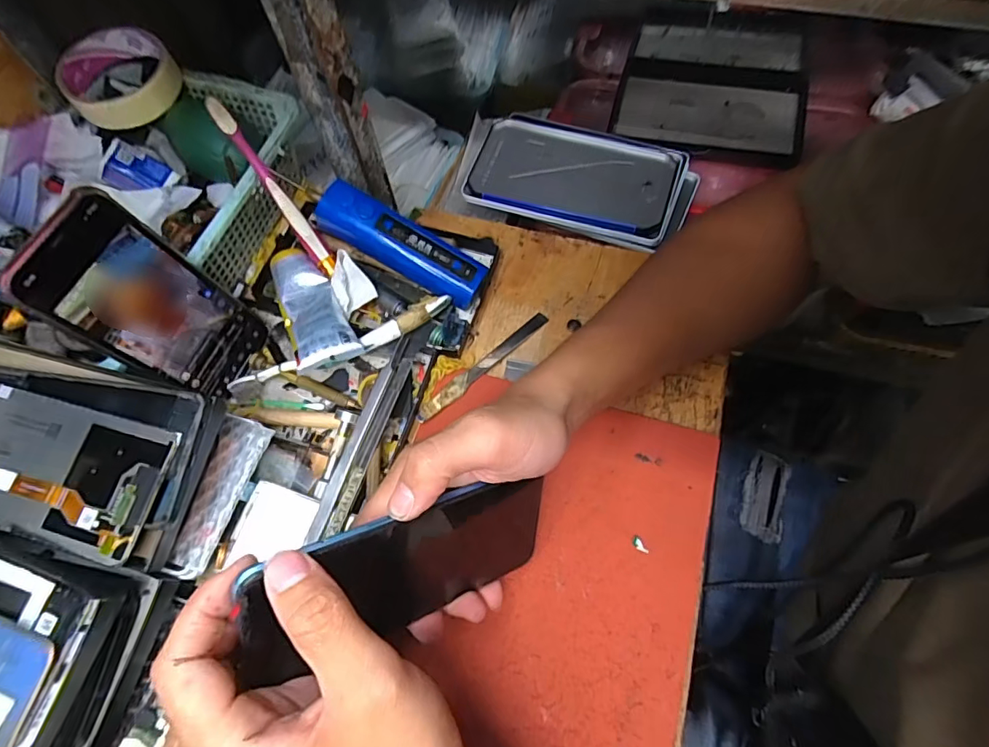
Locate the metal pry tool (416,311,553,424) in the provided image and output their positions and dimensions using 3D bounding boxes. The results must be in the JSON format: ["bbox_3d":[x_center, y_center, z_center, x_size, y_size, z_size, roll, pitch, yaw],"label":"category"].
[{"bbox_3d":[-0.007,-0.007,0.377,0.125,0.008,0.013,-42,71,-15],"label":"metal pry tool"}]

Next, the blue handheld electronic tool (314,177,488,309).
[{"bbox_3d":[-0.069,-0.096,0.379,0.130,0.029,0.032,29,69,-5],"label":"blue handheld electronic tool"}]

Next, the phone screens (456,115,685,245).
[{"bbox_3d":[0.074,-0.185,0.461,0.186,0.011,0.111,18,67,10],"label":"phone screens"}]

